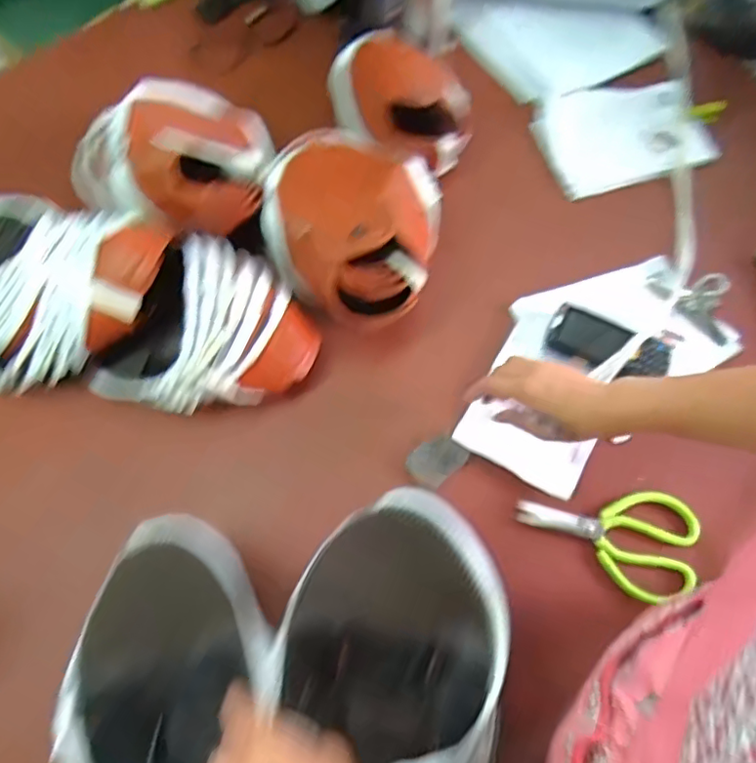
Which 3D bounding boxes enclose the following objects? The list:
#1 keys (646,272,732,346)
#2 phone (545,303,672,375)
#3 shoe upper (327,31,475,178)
[{"bbox_3d":[0.393,-0.099,0.725,0.093,0.024,0.085,9,69,4],"label":"keys"},{"bbox_3d":[0.283,-0.047,0.699,0.146,0.015,0.067,23,70,9],"label":"phone"},{"bbox_3d":[0.038,-0.397,0.814,0.217,0.068,0.147,32,72,12],"label":"shoe upper"}]

